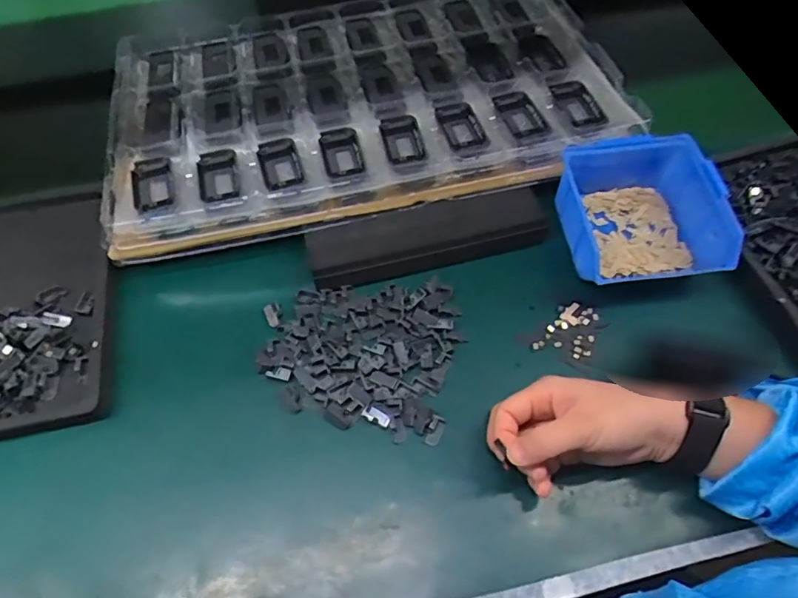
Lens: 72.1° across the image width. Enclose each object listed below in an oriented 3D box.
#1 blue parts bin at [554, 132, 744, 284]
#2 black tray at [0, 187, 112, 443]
[{"bbox_3d":[0.213,-0.076,0.491,0.129,0.064,0.131,-7,61,-2],"label":"blue parts bin"},{"bbox_3d":[-0.337,0.002,0.483,0.153,0.025,0.246,-12,62,-4],"label":"black tray"}]

